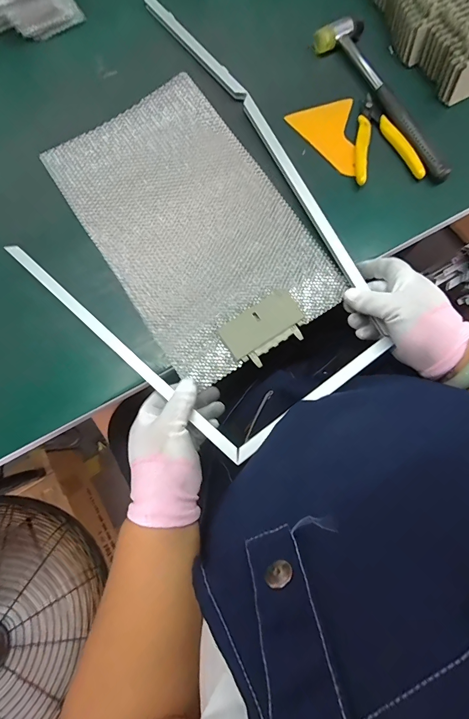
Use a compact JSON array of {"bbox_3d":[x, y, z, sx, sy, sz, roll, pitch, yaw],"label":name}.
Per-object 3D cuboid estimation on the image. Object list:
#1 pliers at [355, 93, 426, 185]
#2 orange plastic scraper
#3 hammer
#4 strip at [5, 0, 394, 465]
[{"bbox_3d":[0.171,-0.263,0.426,0.075,0.012,0.114,-9,80,-2],"label":"pliers"},{"bbox_3d":[0.124,-0.275,0.431,0.072,0.007,0.104,-40,82,-7],"label":"orange plastic scraper"},{"bbox_3d":[0.183,-0.314,0.433,0.050,0.022,0.242,-29,81,-6],"label":"hammer"},{"bbox_3d":[-0.061,-0.157,0.401,0.324,0.025,0.506,-39,82,-7],"label":"strip"}]

